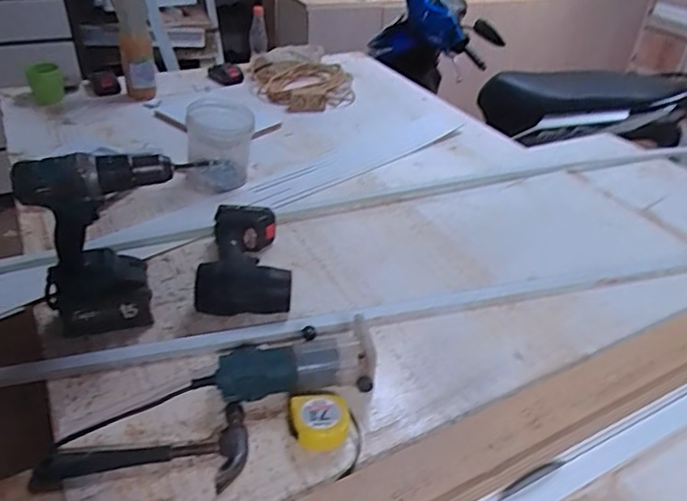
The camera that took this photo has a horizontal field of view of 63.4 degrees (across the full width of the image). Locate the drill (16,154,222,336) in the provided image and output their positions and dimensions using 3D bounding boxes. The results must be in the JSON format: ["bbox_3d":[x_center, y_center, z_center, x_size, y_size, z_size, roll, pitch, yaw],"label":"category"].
[{"bbox_3d":[-0.339,-0.007,0.823,0.216,0.279,0.071,-6,36,-13],"label":"drill"}]

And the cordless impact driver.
[{"bbox_3d":[-0.166,0.015,0.986,0.153,0.083,0.244,2,35,-3],"label":"cordless impact driver"}]

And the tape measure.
[{"bbox_3d":[-0.033,0.228,0.735,0.080,0.043,0.072,2,35,-2],"label":"tape measure"}]

